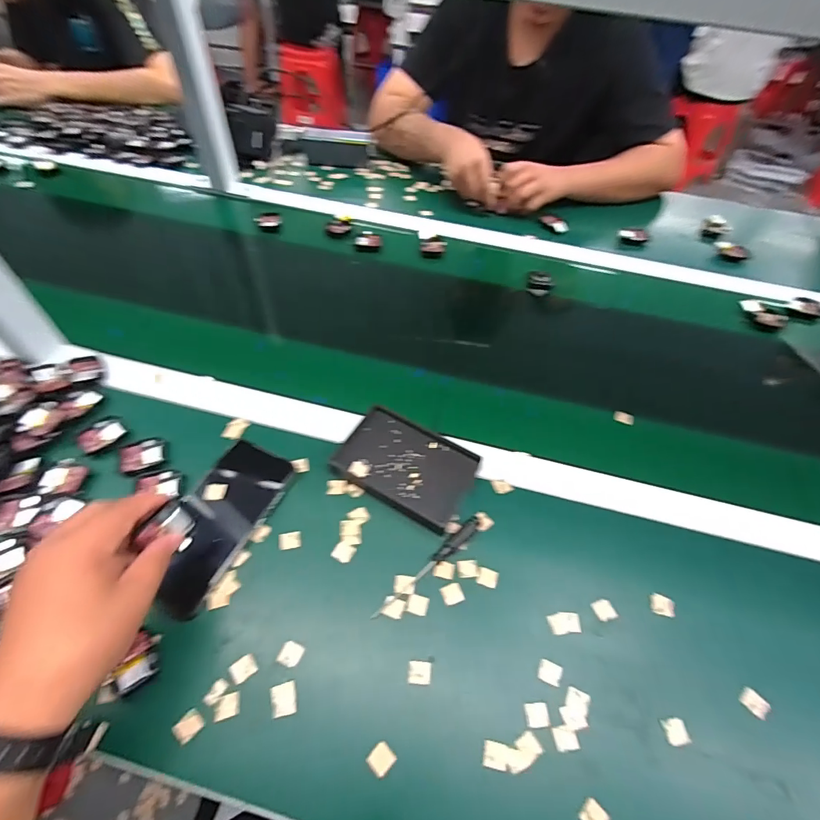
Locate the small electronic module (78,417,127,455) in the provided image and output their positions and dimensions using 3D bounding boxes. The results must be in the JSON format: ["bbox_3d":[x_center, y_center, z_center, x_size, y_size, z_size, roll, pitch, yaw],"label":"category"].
[{"bbox_3d":[-0.330,0.027,0.458,0.030,0.007,0.043,40,59,22],"label":"small electronic module"}]

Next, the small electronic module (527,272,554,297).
[{"bbox_3d":[0.203,-0.196,0.664,0.038,0.016,0.043,5,53,-2],"label":"small electronic module"}]

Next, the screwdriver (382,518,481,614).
[{"bbox_3d":[0.019,0.144,0.395,0.015,0.012,0.130,40,59,22],"label":"screwdriver"}]

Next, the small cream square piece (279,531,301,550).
[{"bbox_3d":[-0.115,0.125,0.408,0.021,0.004,0.016,-7,54,-11],"label":"small cream square piece"}]

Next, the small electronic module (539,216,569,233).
[{"bbox_3d":[0.259,-0.333,0.765,0.030,0.014,0.049,-32,62,-26],"label":"small electronic module"}]

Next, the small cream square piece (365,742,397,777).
[{"bbox_3d":[-0.021,0.260,0.318,0.017,0.008,0.018,40,59,22],"label":"small cream square piece"}]

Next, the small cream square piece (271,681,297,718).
[{"bbox_3d":[-0.099,0.228,0.335,0.019,0.004,0.022,-8,54,-12],"label":"small cream square piece"}]

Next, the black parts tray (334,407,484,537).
[{"bbox_3d":[-0.002,0.059,0.451,0.134,0.021,0.091,28,55,15],"label":"black parts tray"}]

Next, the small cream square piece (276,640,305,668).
[{"bbox_3d":[-0.098,0.201,0.351,0.018,0.004,0.017,22,54,11],"label":"small cream square piece"}]

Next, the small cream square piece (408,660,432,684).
[{"bbox_3d":[0.008,0.216,0.351,0.018,0.004,0.016,6,53,-1],"label":"small cream square piece"}]

